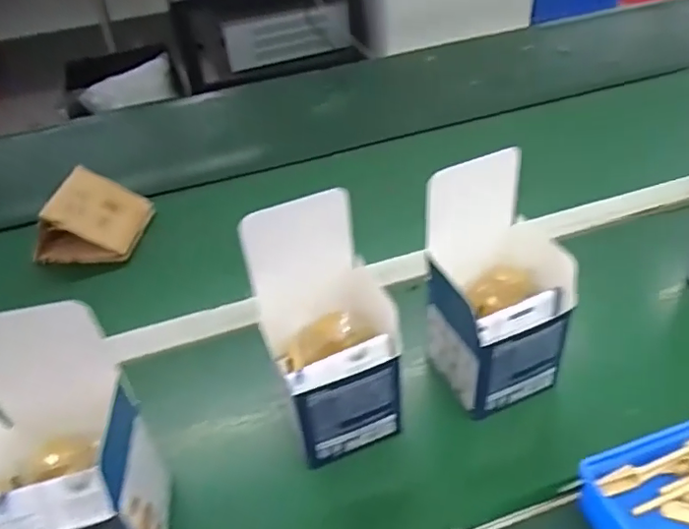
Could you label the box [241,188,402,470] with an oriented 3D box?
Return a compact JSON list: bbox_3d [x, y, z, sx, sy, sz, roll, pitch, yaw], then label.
[{"bbox_3d":[-0.009,0.055,0.415,0.096,0.186,0.091,-18,41,-12],"label":"box"}]

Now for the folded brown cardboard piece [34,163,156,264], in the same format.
[{"bbox_3d":[-0.303,-0.061,0.677,0.105,0.072,0.115,-2,40,6],"label":"folded brown cardboard piece"}]

